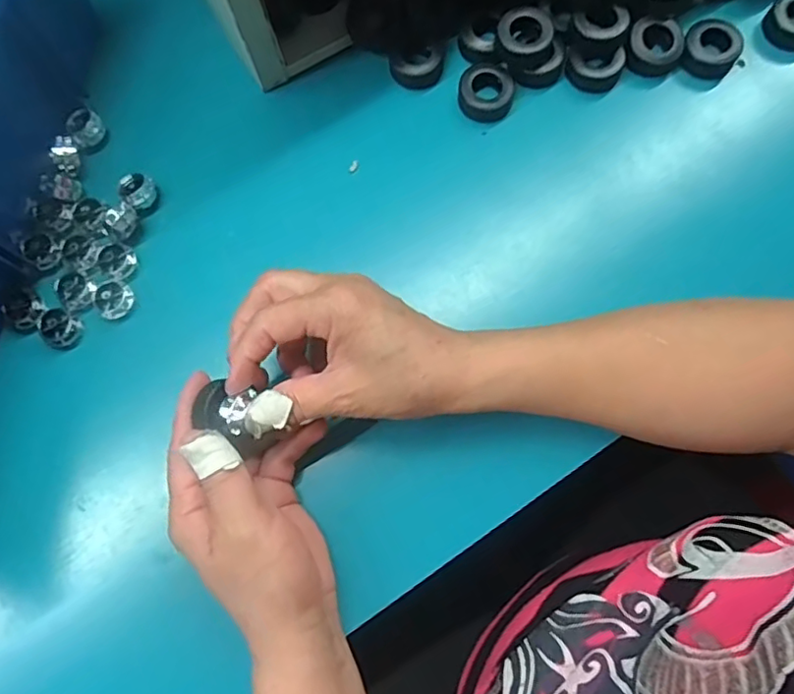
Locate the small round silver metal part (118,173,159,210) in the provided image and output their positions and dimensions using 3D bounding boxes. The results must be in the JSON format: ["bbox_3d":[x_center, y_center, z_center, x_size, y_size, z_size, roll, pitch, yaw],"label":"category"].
[{"bbox_3d":[-0.172,-0.104,0.400,0.022,0.019,0.018,-44,80,-8],"label":"small round silver metal part"}]

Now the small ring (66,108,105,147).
[{"bbox_3d":[-0.215,-0.151,0.414,0.023,0.020,0.018,-44,80,-8],"label":"small ring"}]

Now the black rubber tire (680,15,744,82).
[{"bbox_3d":[0.217,-0.207,0.412,0.036,0.014,0.040,35,80,9],"label":"black rubber tire"}]

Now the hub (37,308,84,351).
[{"bbox_3d":[-0.214,-0.012,0.379,0.024,0.009,0.028,-41,79,-8],"label":"hub"}]

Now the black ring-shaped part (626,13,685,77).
[{"bbox_3d":[0.177,-0.205,0.412,0.038,0.023,0.033,-1,77,1],"label":"black ring-shaped part"}]

